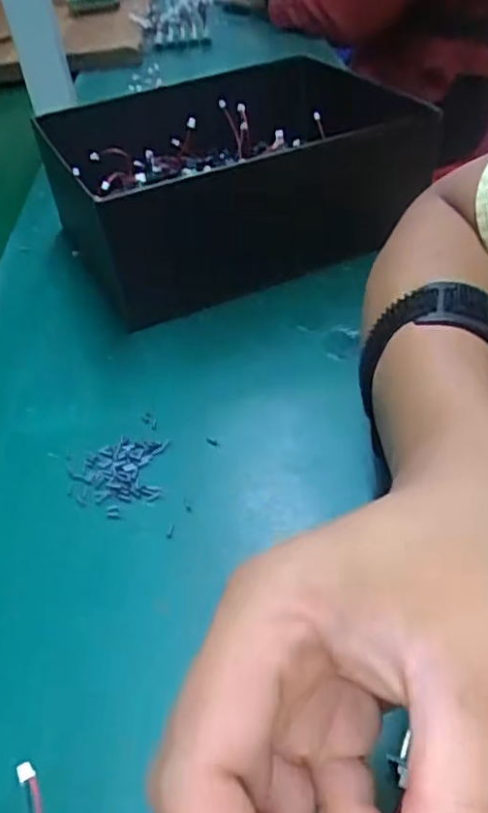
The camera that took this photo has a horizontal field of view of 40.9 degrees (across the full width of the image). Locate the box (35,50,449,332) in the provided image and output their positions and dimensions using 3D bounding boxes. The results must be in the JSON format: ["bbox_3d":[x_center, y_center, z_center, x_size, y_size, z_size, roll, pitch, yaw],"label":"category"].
[{"bbox_3d":[-0.007,-0.168,0.465,0.235,0.087,0.194,-20,43,-15],"label":"box"}]

